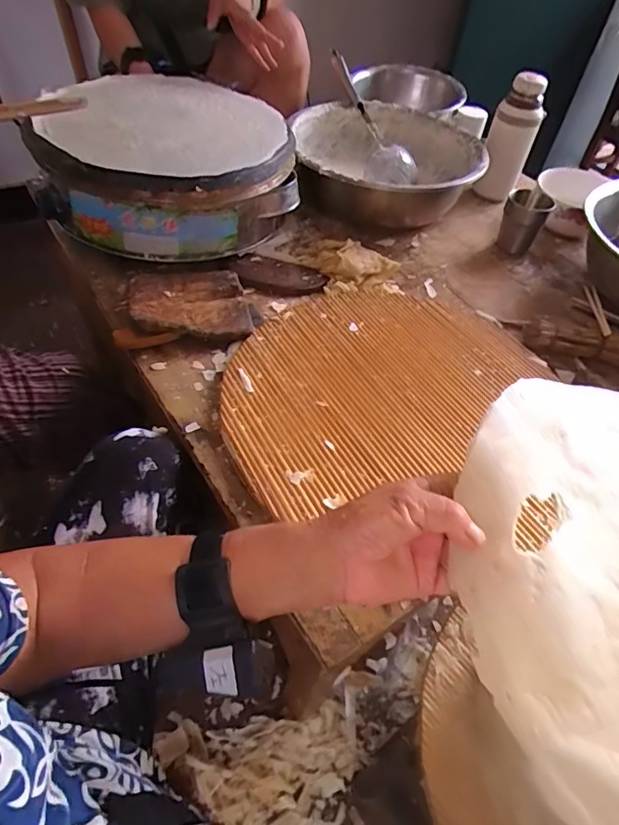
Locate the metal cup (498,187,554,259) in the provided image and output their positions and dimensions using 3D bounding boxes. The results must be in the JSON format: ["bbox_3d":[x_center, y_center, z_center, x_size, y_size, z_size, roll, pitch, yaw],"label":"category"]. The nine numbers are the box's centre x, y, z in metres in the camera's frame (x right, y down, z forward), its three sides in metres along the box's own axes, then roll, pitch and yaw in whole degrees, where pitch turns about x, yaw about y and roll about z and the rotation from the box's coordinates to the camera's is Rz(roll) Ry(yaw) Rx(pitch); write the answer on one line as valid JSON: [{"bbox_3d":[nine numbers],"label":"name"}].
[{"bbox_3d":[0.368,-0.324,0.859,0.068,0.092,0.068,3,50,-4],"label":"metal cup"}]

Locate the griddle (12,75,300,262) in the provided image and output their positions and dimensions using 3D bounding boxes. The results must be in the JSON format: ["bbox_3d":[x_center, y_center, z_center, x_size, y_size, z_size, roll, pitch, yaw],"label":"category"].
[{"bbox_3d":[-0.231,-0.383,0.787,0.351,0.174,0.354,3,50,-4],"label":"griddle"}]

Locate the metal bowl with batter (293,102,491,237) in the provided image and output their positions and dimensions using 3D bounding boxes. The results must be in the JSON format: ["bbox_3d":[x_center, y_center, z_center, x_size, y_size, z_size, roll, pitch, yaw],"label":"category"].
[{"bbox_3d":[0.135,-0.463,0.938,0.319,0.116,0.341,2,46,-2],"label":"metal bowl with batter"}]

